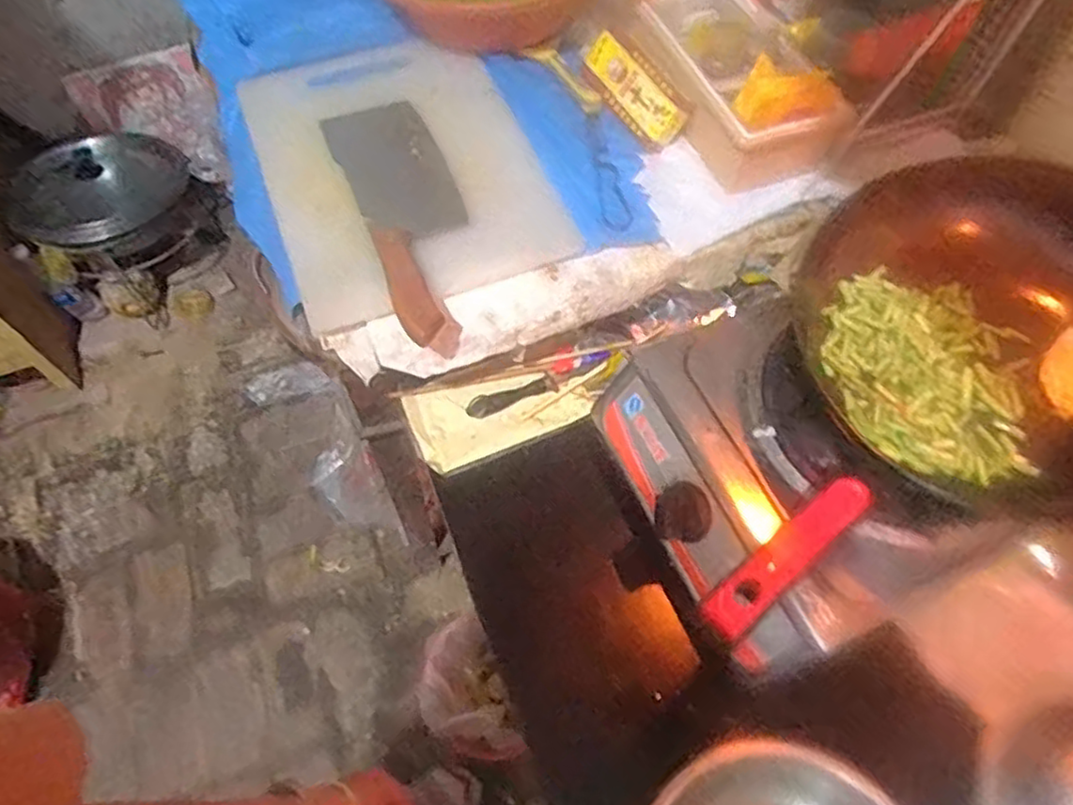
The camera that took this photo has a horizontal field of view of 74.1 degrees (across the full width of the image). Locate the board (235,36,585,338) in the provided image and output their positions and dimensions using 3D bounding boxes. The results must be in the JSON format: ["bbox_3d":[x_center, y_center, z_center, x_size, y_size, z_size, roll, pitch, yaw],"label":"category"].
[{"bbox_3d":[-0.137,-0.242,0.717,0.264,0.026,0.329,-20,64,-11],"label":"board"}]

